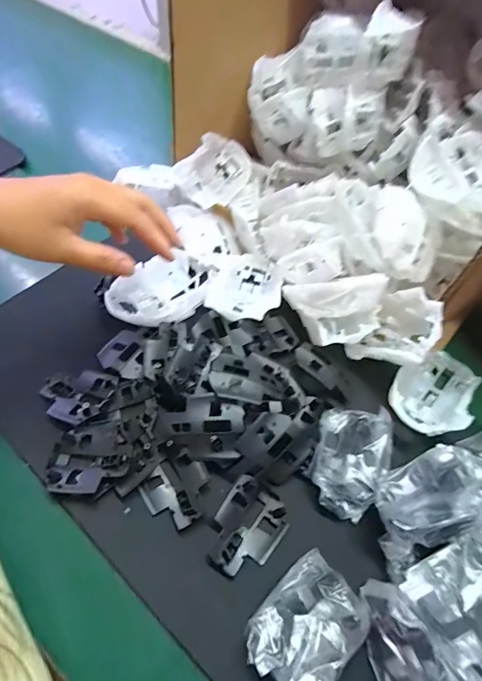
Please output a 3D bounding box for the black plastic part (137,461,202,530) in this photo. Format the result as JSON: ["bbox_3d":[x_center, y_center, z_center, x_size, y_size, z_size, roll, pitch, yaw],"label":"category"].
[{"bbox_3d":[-0.058,0.125,0.314,0.032,0.015,0.054,-30,63,-22],"label":"black plastic part"}]

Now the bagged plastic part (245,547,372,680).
[{"bbox_3d":[0.044,0.188,0.259,0.073,0.017,0.059,-38,66,-26],"label":"bagged plastic part"}]

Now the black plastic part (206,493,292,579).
[{"bbox_3d":[0.009,0.151,0.301,0.032,0.013,0.064,37,61,19],"label":"black plastic part"}]

